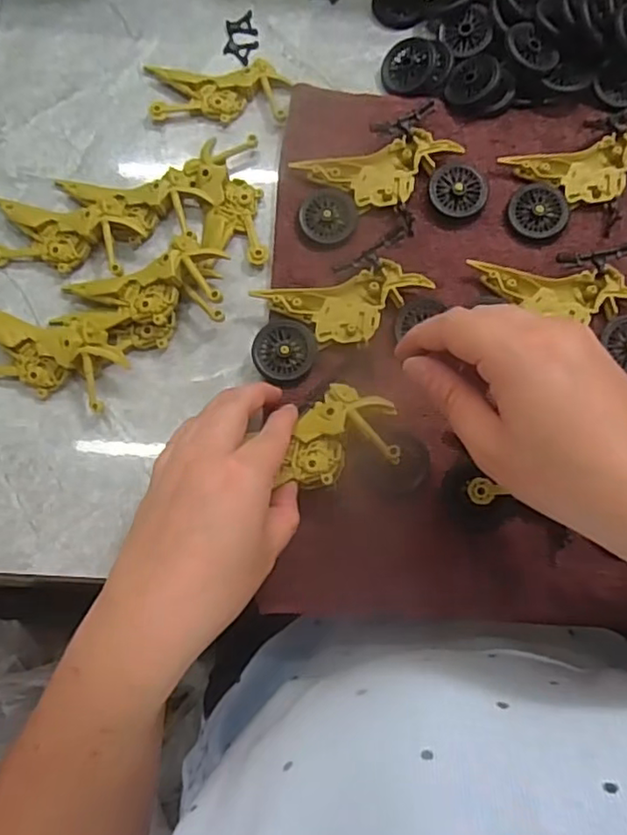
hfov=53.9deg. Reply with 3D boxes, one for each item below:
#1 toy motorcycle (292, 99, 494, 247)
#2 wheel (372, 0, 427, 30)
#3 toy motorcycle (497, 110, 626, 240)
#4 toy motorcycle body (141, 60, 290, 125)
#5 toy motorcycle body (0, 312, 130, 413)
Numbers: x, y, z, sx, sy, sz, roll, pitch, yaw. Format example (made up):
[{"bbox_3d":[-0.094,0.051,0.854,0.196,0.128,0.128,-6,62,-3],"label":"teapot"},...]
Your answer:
[{"bbox_3d":[0.045,-0.147,0.391,0.111,0.016,0.073,-23,75,-4],"label":"toy motorcycle"},{"bbox_3d":[0.062,-0.299,0.445,0.036,0.006,0.042,-10,75,-1],"label":"wheel"},{"bbox_3d":[0.179,-0.149,0.391,0.115,0.011,0.075,-23,75,-5],"label":"toy motorcycle"},{"bbox_3d":[-0.066,-0.224,0.424,0.095,0.011,0.044,1,75,2],"label":"toy motorcycle body"},{"bbox_3d":[-0.161,-0.036,0.368,0.097,0.023,0.045,14,76,6],"label":"toy motorcycle body"}]

